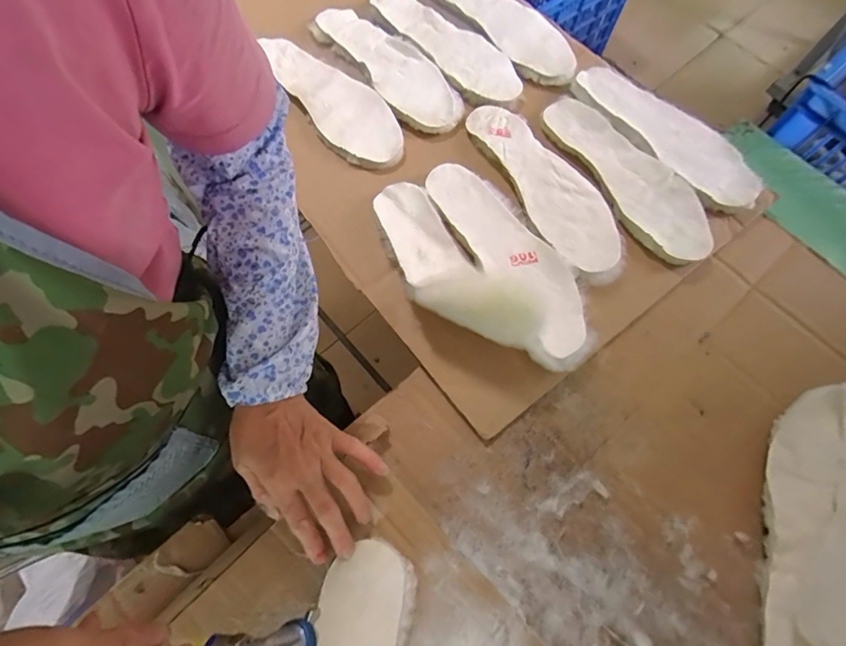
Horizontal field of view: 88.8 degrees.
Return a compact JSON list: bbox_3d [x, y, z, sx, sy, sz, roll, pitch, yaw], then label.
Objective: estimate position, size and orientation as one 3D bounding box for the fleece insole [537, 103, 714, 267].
[{"bbox_3d":[0.260,-0.192,0.553,0.095,0.011,0.272,-29,71,-9],"label":"fleece insole"}]

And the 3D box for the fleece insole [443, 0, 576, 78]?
[{"bbox_3d":[0.117,-0.470,0.664,0.093,0.023,0.292,-32,71,-16],"label":"fleece insole"}]

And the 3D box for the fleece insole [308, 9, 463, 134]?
[{"bbox_3d":[-0.046,-0.364,0.612,0.093,0.015,0.270,-38,74,-14],"label":"fleece insole"}]

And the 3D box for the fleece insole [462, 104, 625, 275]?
[{"bbox_3d":[0.156,-0.184,0.546,0.096,0.012,0.275,-24,67,-10],"label":"fleece insole"}]

